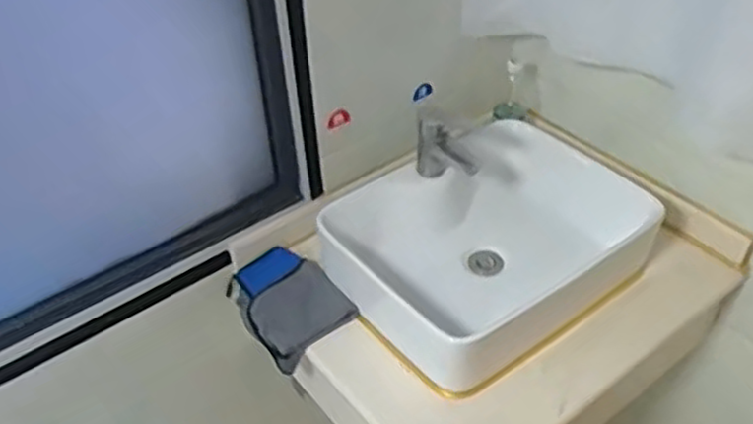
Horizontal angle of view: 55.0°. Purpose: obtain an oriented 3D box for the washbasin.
[{"bbox_3d":[0.207,0.041,1.315,0.519,0.159,0.398,-28,46,-26],"label":"washbasin"}]

